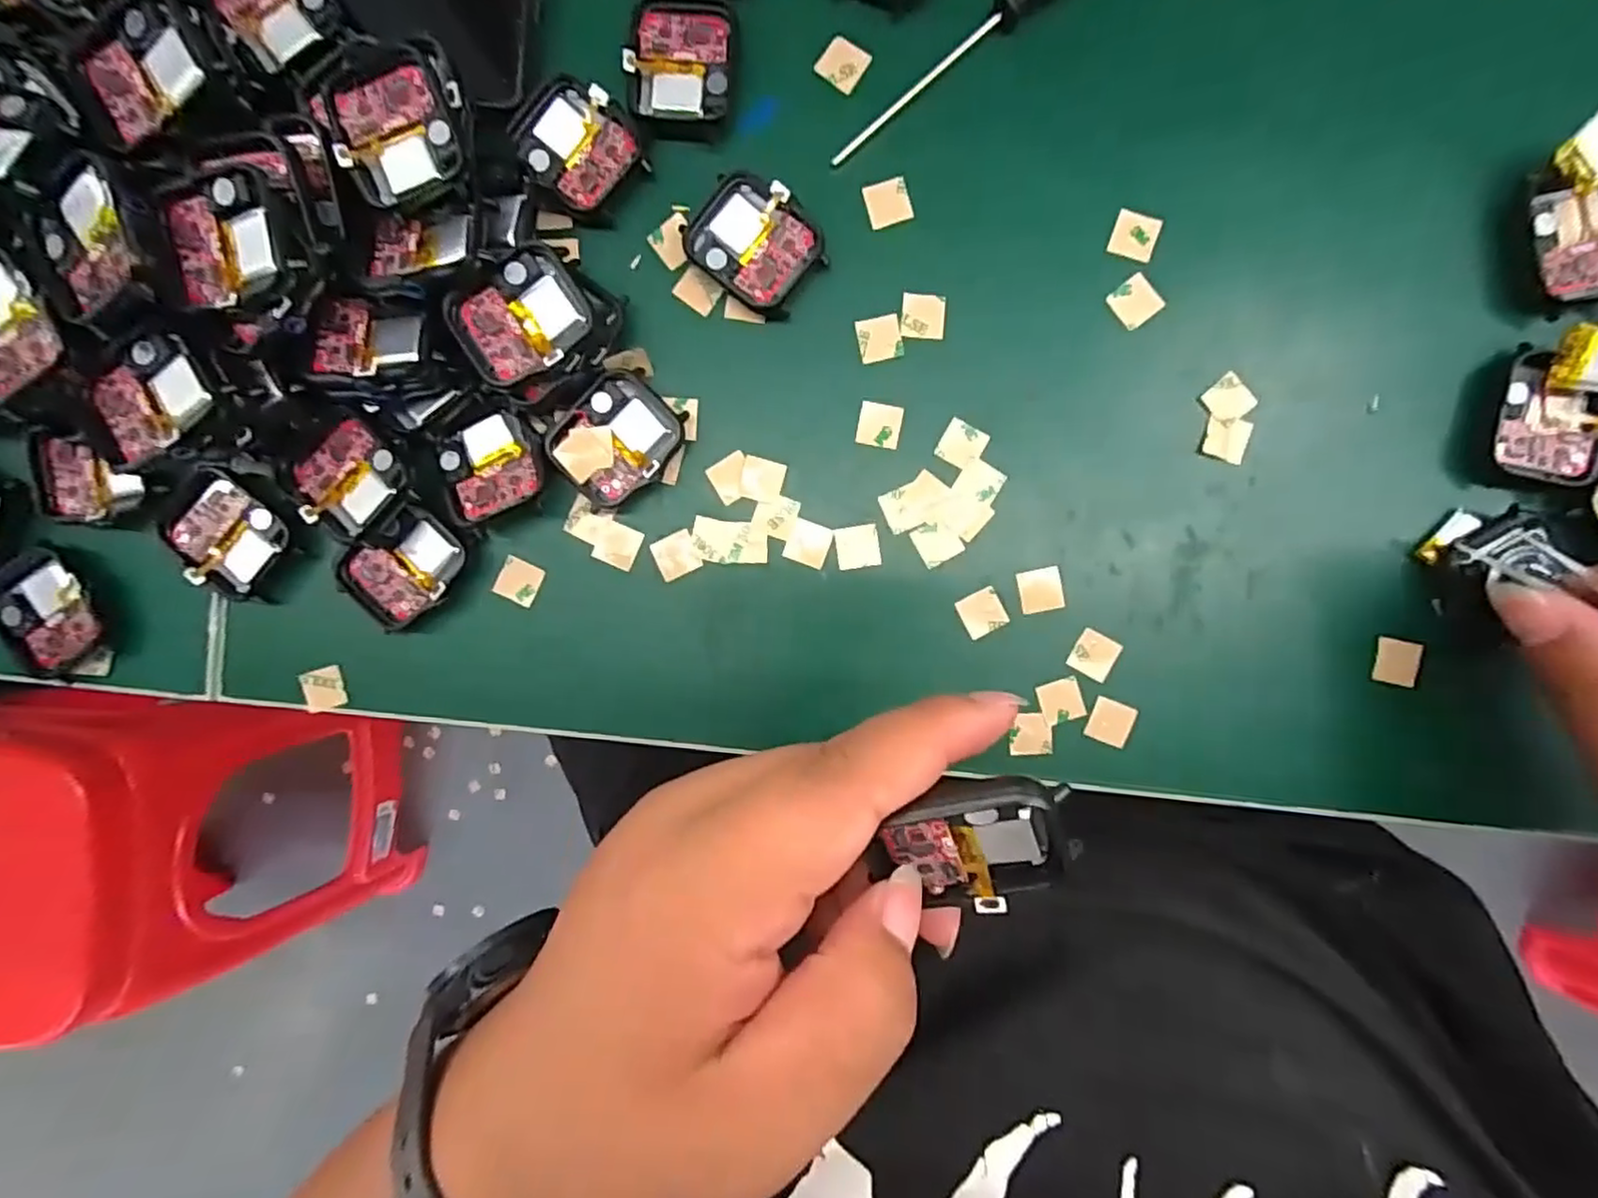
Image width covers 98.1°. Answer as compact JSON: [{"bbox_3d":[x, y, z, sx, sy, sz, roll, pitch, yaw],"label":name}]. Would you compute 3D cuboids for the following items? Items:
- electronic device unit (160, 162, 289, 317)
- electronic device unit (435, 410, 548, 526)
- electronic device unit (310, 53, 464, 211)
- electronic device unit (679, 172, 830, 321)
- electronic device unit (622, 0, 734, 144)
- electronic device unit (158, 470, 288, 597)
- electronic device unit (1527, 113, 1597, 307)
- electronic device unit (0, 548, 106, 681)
[{"bbox_3d":[-0.172,-0.107,0.209,0.037,0.014,0.039,-10,91,2],"label":"electronic device unit"},{"bbox_3d":[-0.110,-0.048,0.248,0.036,0.009,0.038,-21,93,2],"label":"electronic device unit"},{"bbox_3d":[-0.130,-0.152,0.221,0.040,0.008,0.043,-18,93,2],"label":"electronic device unit"},{"bbox_3d":[-0.016,-0.125,0.245,0.046,0.010,0.037,41,93,-1],"label":"electronic device unit"},{"bbox_3d":[-0.041,-0.187,0.241,0.035,0.006,0.047,6,93,1],"label":"electronic device unit"},{"bbox_3d":[-0.210,-0.024,0.253,0.041,0.008,0.035,42,93,-1],"label":"electronic device unit"},{"bbox_3d":[0.263,-0.129,0.231,0.036,0.022,0.055,-14,93,2],"label":"electronic device unit"},{"bbox_3d":[-0.278,0.005,0.255,0.032,0.007,0.045,-32,92,3],"label":"electronic device unit"}]

